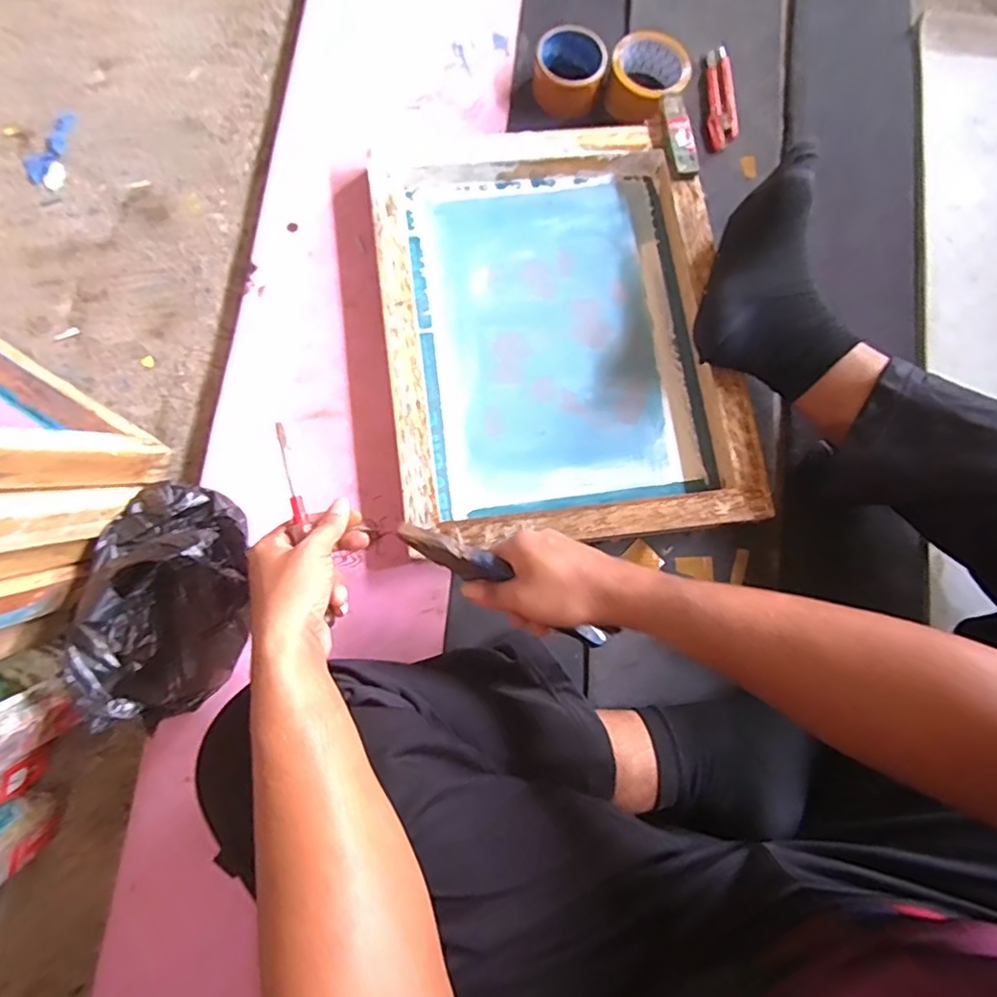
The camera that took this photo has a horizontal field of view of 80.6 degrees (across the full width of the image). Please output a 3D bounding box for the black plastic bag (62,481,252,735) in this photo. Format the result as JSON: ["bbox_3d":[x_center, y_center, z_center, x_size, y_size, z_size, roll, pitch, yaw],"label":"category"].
[{"bbox_3d":[-0.303,0.089,0.537,0.123,0.118,0.208,-7,80,-2],"label":"black plastic bag"}]

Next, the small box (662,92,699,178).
[{"bbox_3d":[0.208,-0.422,0.683,0.025,0.024,0.108,-7,79,-4],"label":"small box"}]

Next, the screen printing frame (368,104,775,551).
[{"bbox_3d":[0.061,-0.189,0.653,0.373,0.040,0.485,-10,80,-2],"label":"screen printing frame"}]

